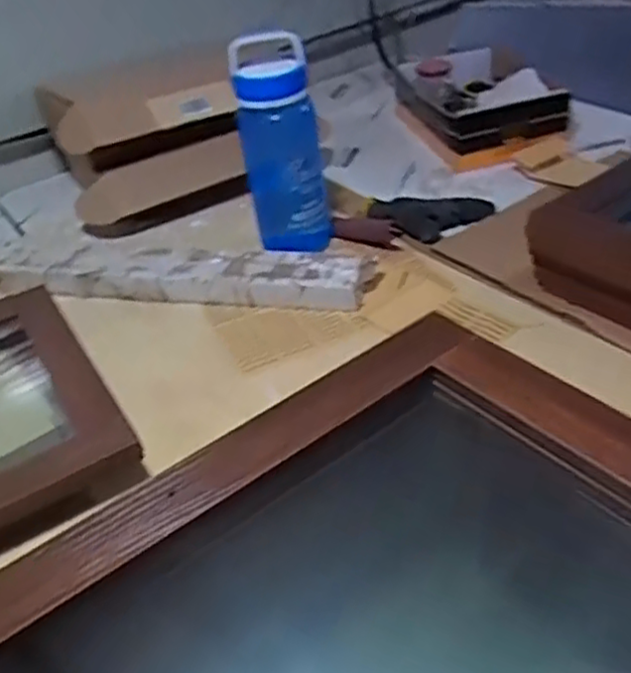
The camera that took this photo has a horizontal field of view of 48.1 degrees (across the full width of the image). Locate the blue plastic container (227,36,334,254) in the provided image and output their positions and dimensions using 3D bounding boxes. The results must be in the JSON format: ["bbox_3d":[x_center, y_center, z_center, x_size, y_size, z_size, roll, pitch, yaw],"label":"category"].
[{"bbox_3d":[-0.042,-0.239,0.932,0.102,0.299,0.081,-10,38,-1],"label":"blue plastic container"}]

